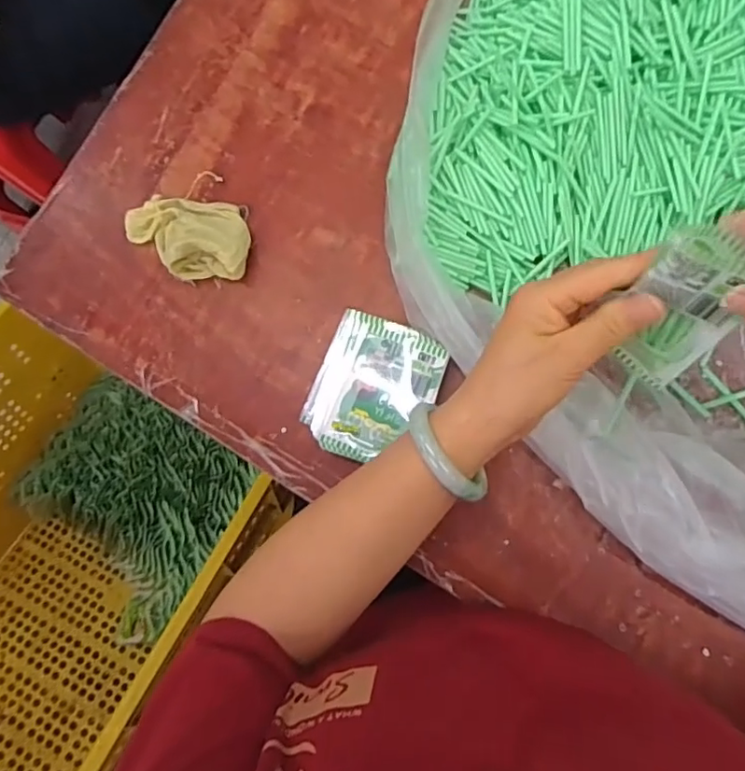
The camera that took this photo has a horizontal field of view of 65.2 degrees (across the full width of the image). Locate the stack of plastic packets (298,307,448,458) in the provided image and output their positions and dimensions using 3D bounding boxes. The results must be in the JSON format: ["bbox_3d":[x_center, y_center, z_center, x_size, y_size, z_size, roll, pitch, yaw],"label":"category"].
[{"bbox_3d":[-0.001,0.003,0.452,0.093,0.029,0.107,23,89,9],"label":"stack of plastic packets"}]

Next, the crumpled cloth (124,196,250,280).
[{"bbox_3d":[-0.161,-0.127,0.491,0.115,0.025,0.068,8,86,9],"label":"crumpled cloth"}]

